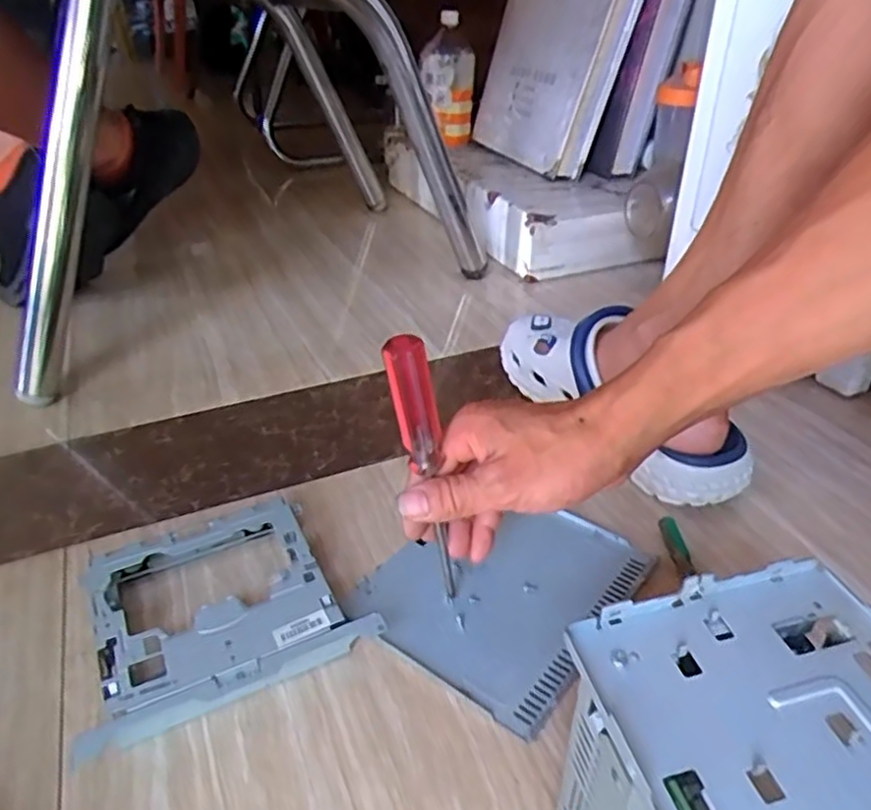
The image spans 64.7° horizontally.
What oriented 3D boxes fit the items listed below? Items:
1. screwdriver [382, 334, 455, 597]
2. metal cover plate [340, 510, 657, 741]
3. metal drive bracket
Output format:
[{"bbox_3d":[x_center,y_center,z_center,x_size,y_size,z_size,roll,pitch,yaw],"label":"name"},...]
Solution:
[{"bbox_3d":[-0.004,0.044,0.411,0.022,0.206,0.022,-16,40,-7],"label":"screwdriver"},{"bbox_3d":[0.049,0.122,0.483,0.152,0.011,0.178,24,40,31],"label":"metal cover plate"},{"bbox_3d":[-0.139,0.130,0.441,0.166,0.035,0.140,-15,36,-23],"label":"metal drive bracket"}]

